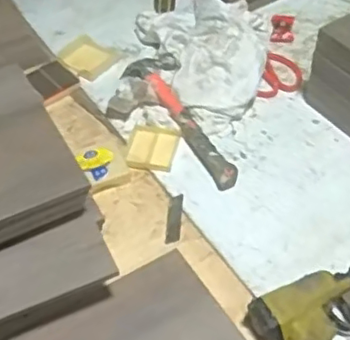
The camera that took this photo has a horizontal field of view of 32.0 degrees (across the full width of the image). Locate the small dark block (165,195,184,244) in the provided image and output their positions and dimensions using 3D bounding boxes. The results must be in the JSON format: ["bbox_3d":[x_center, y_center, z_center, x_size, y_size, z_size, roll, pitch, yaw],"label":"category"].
[{"bbox_3d":[0.000,0.059,0.747,0.017,0.004,0.074,5,48,4],"label":"small dark block"}]

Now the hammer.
[{"bbox_3d":[0.000,-0.078,0.841,0.091,0.037,0.279,-17,50,-15],"label":"hammer"}]

